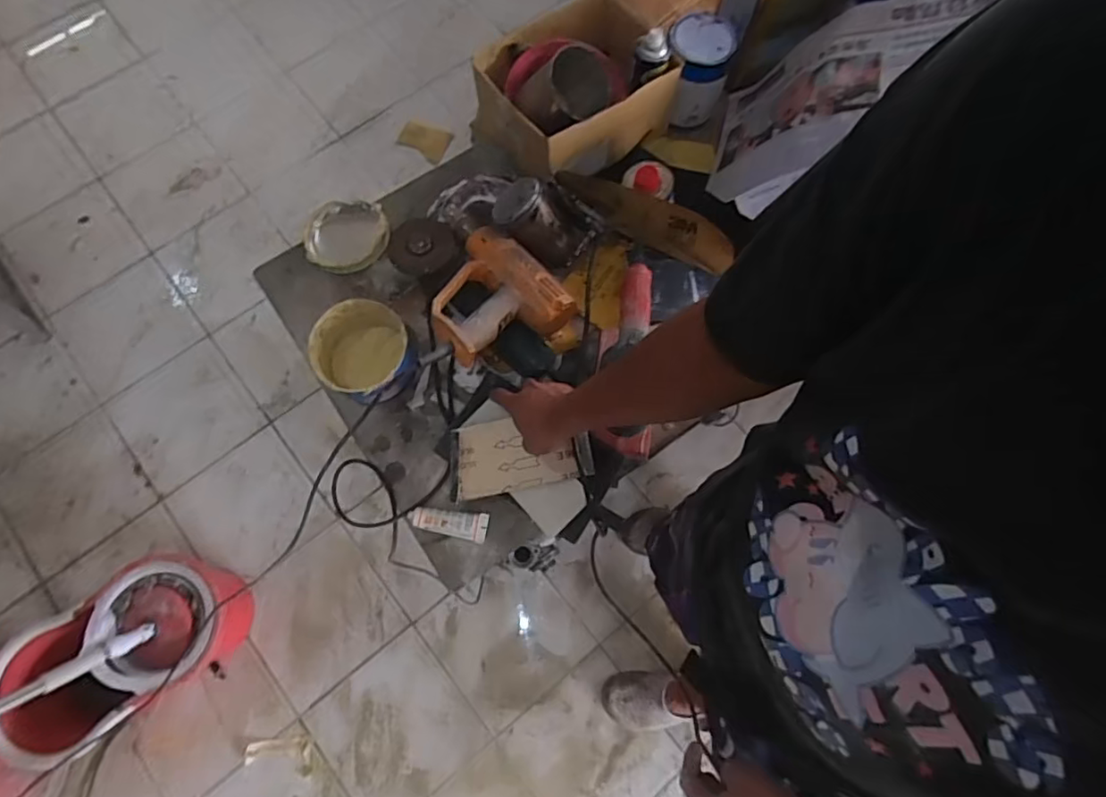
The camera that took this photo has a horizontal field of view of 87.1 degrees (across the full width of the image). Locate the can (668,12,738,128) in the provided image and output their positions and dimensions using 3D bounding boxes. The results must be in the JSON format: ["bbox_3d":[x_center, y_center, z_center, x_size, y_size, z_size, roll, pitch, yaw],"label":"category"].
[{"bbox_3d":[0.217,-0.499,0.885,0.096,0.120,0.111,10,74,2],"label":"can"}]

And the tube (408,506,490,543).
[{"bbox_3d":[-0.139,0.166,0.775,0.101,0.021,0.037,6,74,1],"label":"tube"}]

